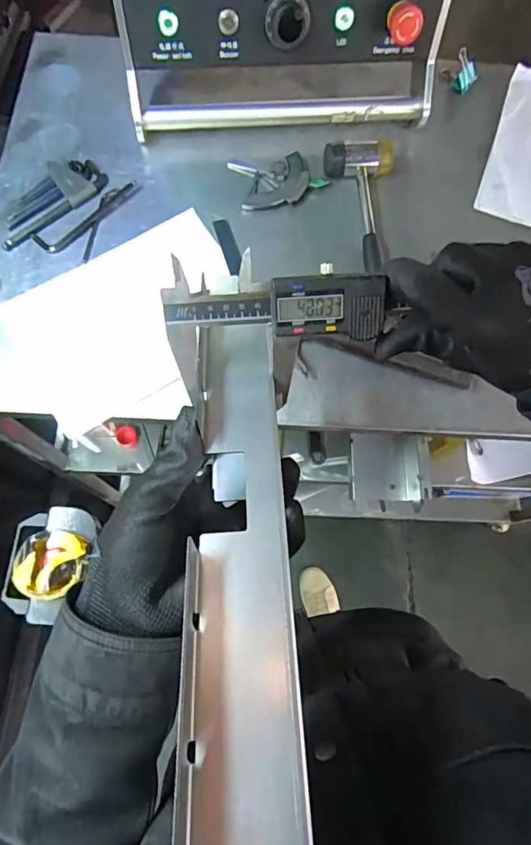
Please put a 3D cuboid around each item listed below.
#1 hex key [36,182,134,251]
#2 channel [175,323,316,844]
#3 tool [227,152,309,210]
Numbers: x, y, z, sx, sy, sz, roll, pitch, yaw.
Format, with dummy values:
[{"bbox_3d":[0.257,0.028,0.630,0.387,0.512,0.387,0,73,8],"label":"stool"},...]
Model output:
[{"bbox_3d":[-0.245,-0.289,0.660,0.163,0.004,0.037,-38,77,-14],"label":"hex key"},{"bbox_3d":[-0.012,0.064,0.242,0.051,0.009,0.322,-1,53,-3],"label":"channel"},{"bbox_3d":[0.007,-0.350,0.681,0.107,0.017,0.079,-6,72,-4],"label":"tool"}]

